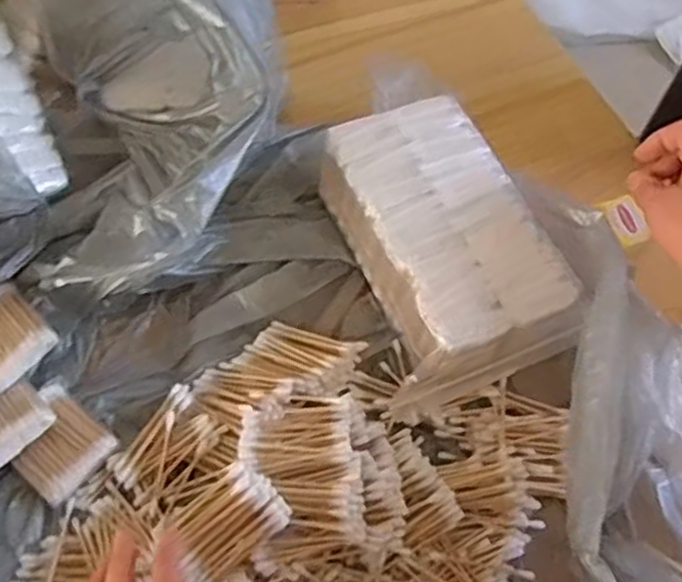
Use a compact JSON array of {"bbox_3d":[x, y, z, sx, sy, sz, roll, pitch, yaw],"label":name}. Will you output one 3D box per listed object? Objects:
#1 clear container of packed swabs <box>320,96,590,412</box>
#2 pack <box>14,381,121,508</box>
[{"bbox_3d":[0.080,-0.036,0.558,0.141,0.084,0.209,-17,61,-12],"label":"clear container of packed swabs"},{"bbox_3d":[-0.200,0.104,0.508,0.073,0.010,0.057,37,65,19],"label":"pack"}]

